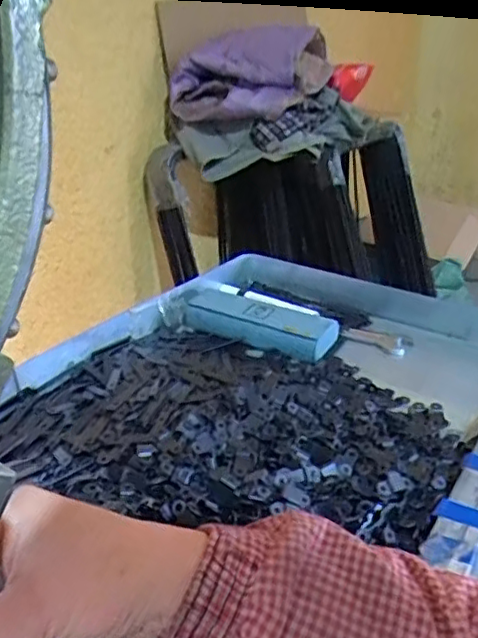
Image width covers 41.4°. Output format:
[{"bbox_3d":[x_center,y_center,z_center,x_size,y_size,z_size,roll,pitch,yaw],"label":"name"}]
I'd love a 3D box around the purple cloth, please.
[{"bbox_3d":[0.012,-0.559,1.444,0.353,0.186,0.167,1,28,4],"label":"purple cloth"}]

